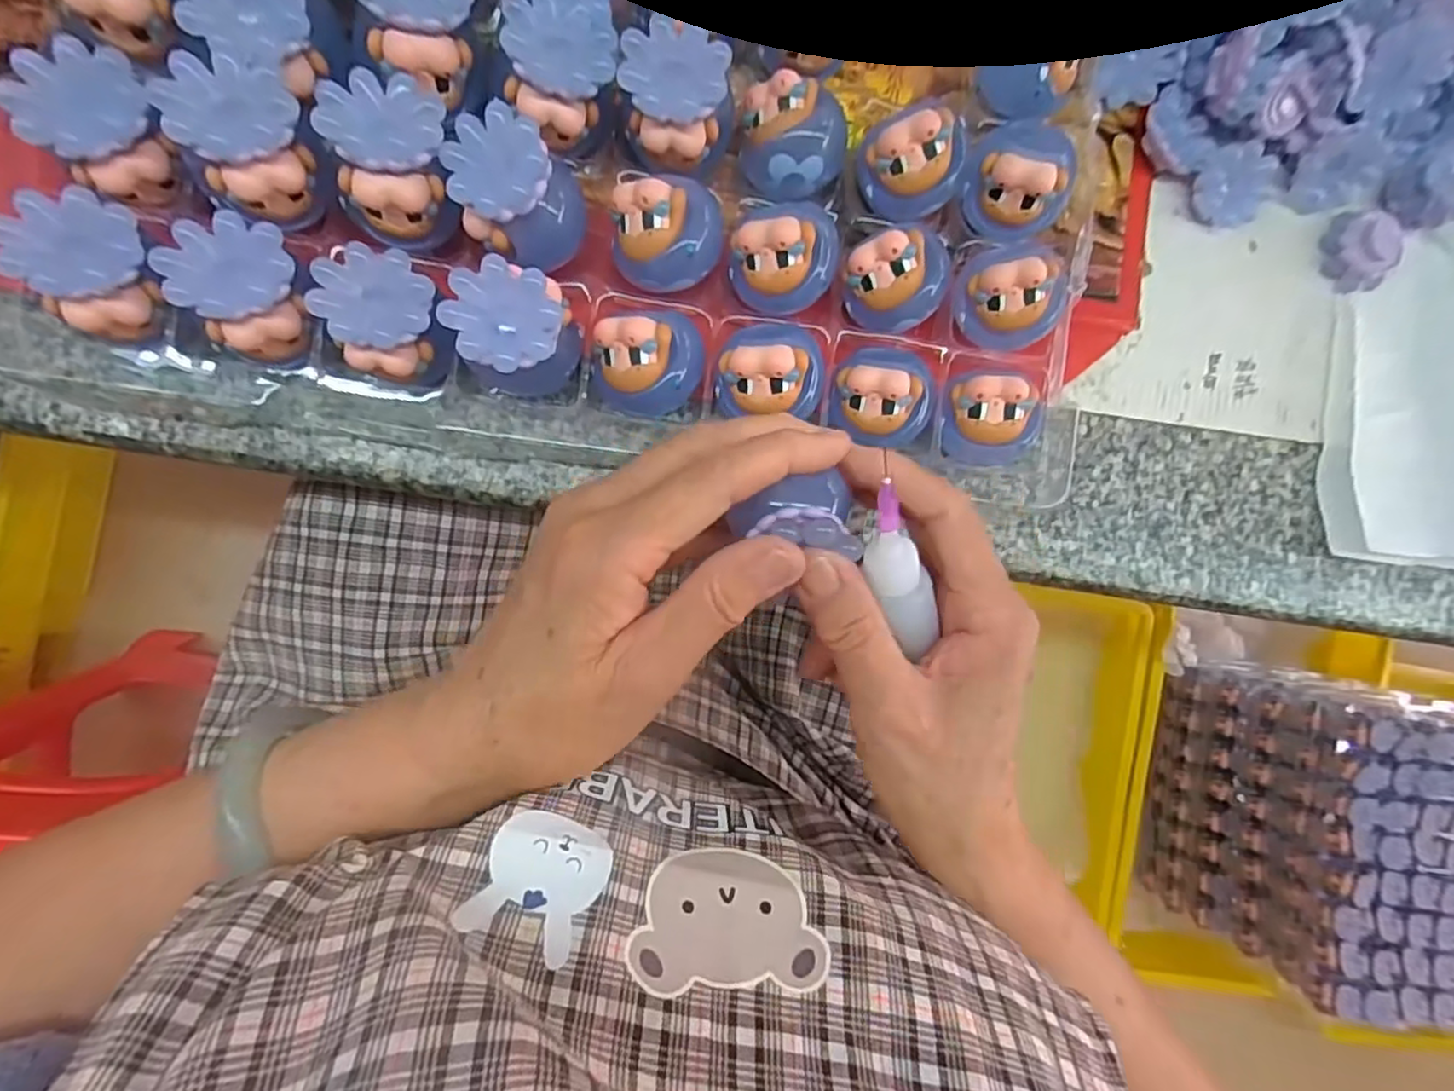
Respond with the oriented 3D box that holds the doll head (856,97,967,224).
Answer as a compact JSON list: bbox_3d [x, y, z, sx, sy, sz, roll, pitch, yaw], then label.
[{"bbox_3d":[0.071,-0.145,0.254,0.036,0.028,0.030,-12,93,-7],"label":"doll head"}]

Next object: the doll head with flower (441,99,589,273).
[{"bbox_3d":[-0.073,-0.121,0.229,0.043,0.034,0.038,30,87,-8],"label":"doll head with flower"}]

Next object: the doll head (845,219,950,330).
[{"bbox_3d":[0.066,-0.103,0.259,0.035,0.026,0.034,0,92,-8],"label":"doll head"}]

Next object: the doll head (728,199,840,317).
[{"bbox_3d":[0.024,-0.108,0.250,0.041,0.032,0.034,-26,95,-6],"label":"doll head"}]

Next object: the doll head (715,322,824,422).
[{"bbox_3d":[0.018,-0.067,0.247,0.042,0.025,0.034,0,90,-8],"label":"doll head"}]

